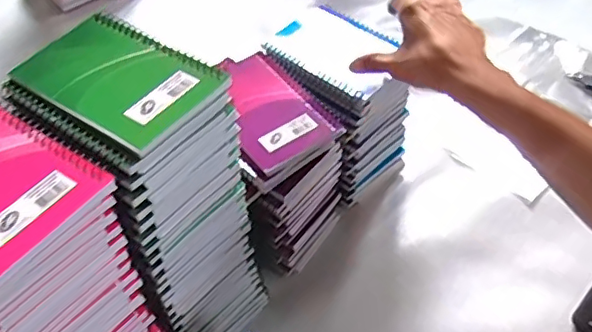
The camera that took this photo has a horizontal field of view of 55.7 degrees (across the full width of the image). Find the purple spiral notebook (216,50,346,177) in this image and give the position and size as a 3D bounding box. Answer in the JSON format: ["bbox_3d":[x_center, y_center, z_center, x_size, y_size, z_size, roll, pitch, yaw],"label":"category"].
[{"bbox_3d":[-0.035,-0.056,0.516,0.079,0.018,0.150,-30,54,-19],"label":"purple spiral notebook"}]

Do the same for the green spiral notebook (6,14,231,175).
[{"bbox_3d":[-0.123,-0.056,0.374,0.131,0.009,0.093,28,58,26],"label":"green spiral notebook"}]

